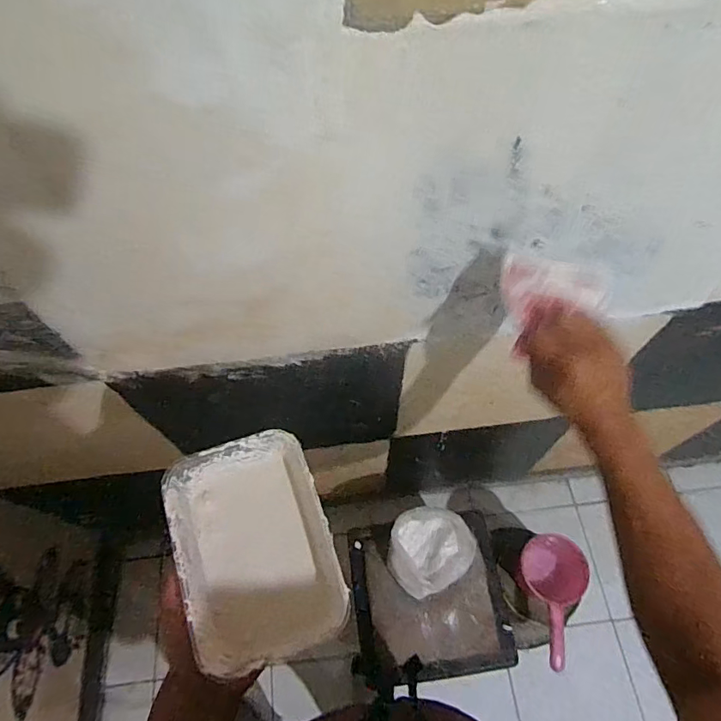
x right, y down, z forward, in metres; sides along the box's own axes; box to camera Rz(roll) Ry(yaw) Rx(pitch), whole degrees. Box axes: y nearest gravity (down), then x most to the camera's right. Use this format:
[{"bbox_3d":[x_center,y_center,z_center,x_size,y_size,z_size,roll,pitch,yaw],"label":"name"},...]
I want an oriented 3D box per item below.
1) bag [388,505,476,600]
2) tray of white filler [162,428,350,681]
[{"bbox_3d":[0.134,0.366,0.979,0.169,0.062,0.152,-29,65,-13],"label":"bag"},{"bbox_3d":[-0.084,0.152,0.414,0.116,0.052,0.165,-18,63,-8],"label":"tray of white filler"}]

